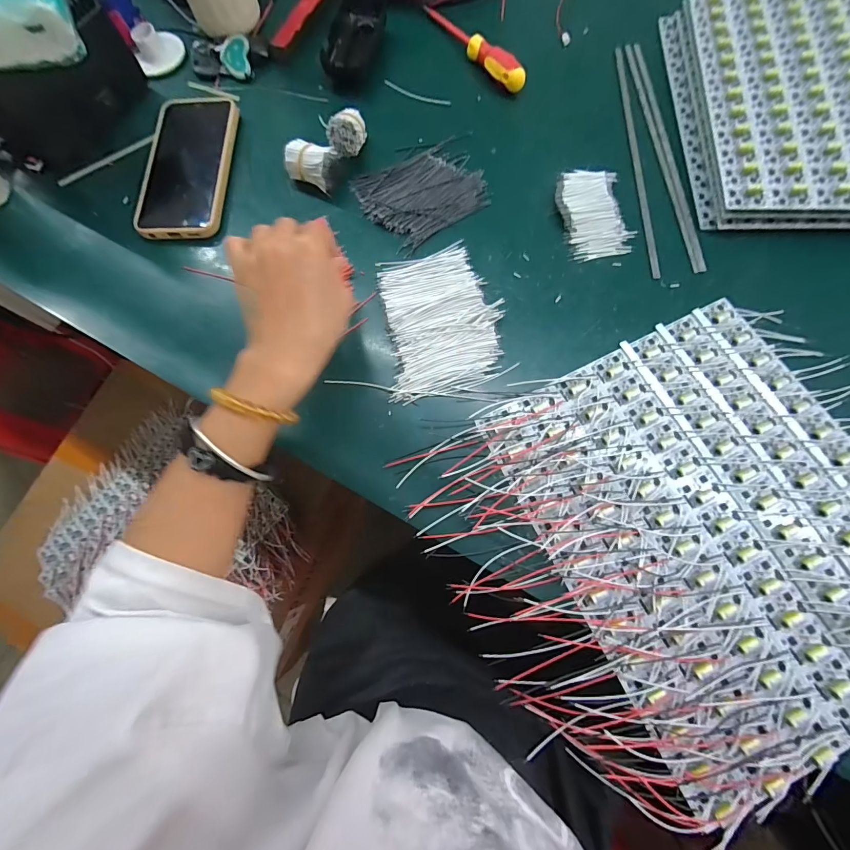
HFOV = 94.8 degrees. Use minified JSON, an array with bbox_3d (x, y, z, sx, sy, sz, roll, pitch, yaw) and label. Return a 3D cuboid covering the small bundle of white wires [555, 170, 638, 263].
[{"bbox_3d":[0.159,-0.204,0.368,0.063,0.012,0.101,-9,73,-1],"label":"small bundle of white wires"}]

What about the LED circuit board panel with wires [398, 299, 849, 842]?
[{"bbox_3d":[0.191,0.077,0.279,0.305,0.018,0.284,-27,74,-7],"label":"LED circuit board panel with wires"}]

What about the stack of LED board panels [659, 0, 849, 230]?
[{"bbox_3d":[0.390,-0.322,0.380,0.255,0.033,0.300,-1,73,1],"label":"stack of LED board panels"}]

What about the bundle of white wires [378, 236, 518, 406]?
[{"bbox_3d":[0.010,-0.097,0.340,0.097,0.010,0.136,-14,73,-3],"label":"bundle of white wires"}]

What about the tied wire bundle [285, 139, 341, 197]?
[{"bbox_3d":[-0.109,-0.254,0.384,0.045,0.032,0.035,23,75,8],"label":"tied wire bundle"}]

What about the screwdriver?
[{"bbox_3d":[0.053,-0.424,0.432,0.023,0.023,0.165,-32,75,-8],"label":"screwdriver"}]

